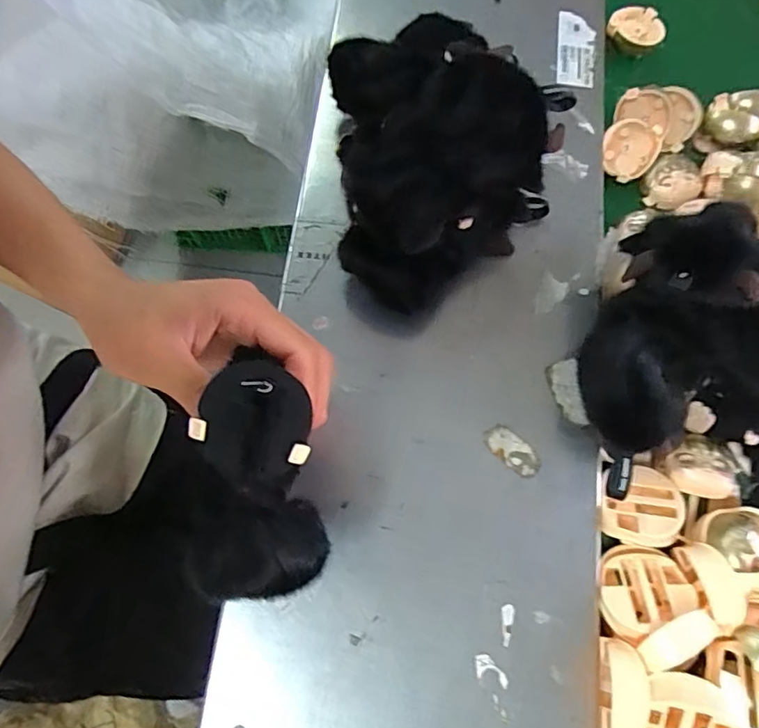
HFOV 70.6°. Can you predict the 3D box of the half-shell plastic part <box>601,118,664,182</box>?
[{"bbox_3d":[0.214,-0.184,0.460,0.045,0.019,0.049,36,102,7],"label":"half-shell plastic part"}]

